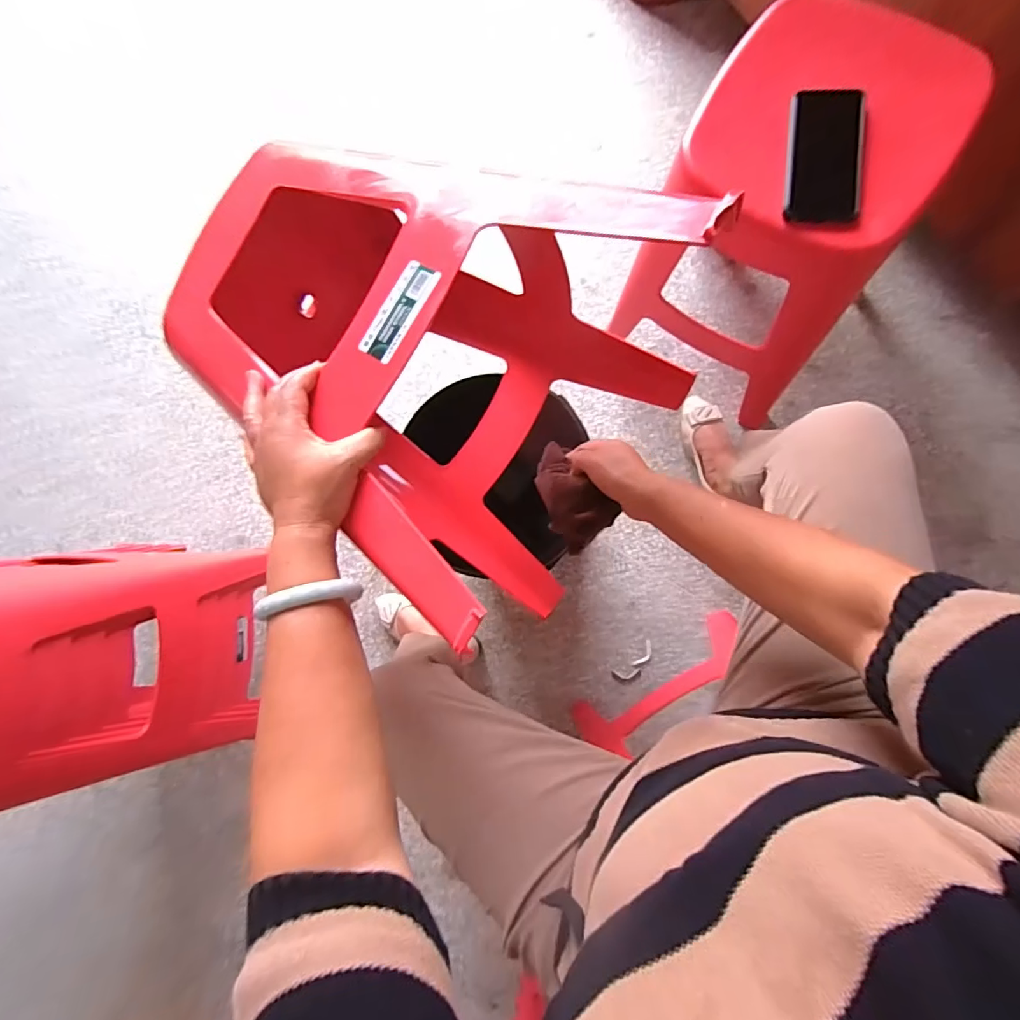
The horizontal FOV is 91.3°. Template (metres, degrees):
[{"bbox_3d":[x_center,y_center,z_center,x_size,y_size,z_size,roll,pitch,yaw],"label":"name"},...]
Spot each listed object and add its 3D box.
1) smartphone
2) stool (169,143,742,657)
[{"bbox_3d":[0.364,-0.407,0.575,0.081,0.007,0.163,6,84,7],"label":"smartphone"},{"bbox_3d":[-0.072,-0.168,0.547,0.496,0.376,0.341,37,95,8],"label":"stool"}]

